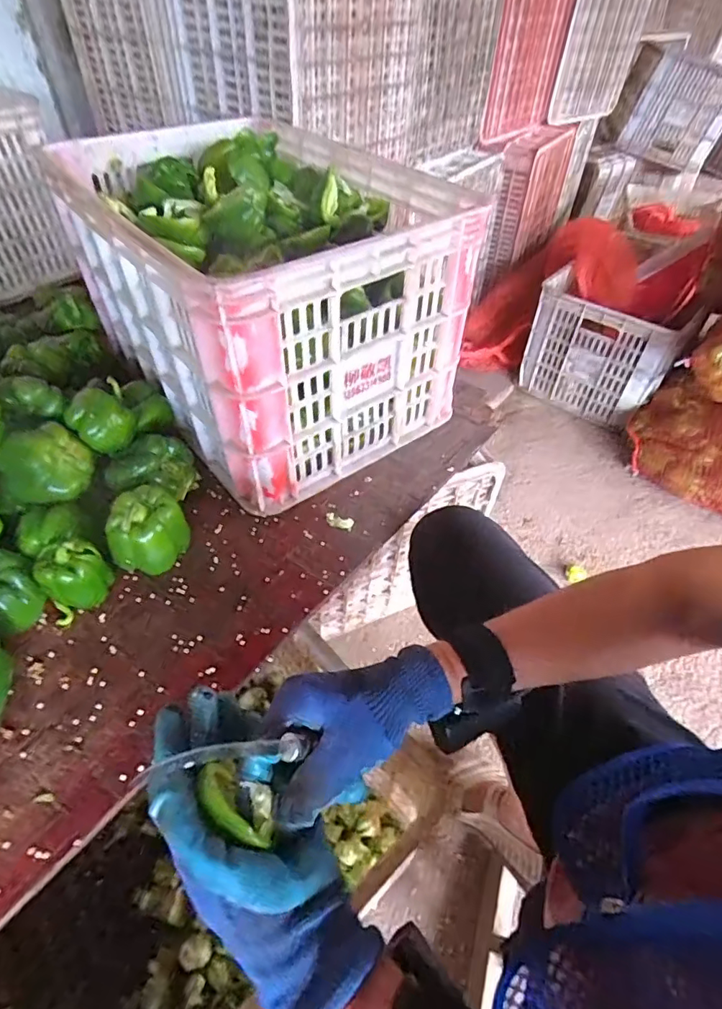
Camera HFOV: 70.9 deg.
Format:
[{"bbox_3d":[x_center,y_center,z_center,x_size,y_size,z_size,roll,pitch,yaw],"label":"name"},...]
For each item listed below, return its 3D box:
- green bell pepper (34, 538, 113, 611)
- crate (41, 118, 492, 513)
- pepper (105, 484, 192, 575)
[{"bbox_3d":[-0.292,0.074,0.523,0.063,0.075,0.049,-1,46,-1],"label":"green bell pepper"},{"bbox_3d":[-0.138,-0.279,0.698,0.343,0.312,0.477,-30,53,-25],"label":"crate"},{"bbox_3d":[-0.229,0.033,0.556,0.074,0.081,0.070,0,46,0],"label":"pepper"}]

